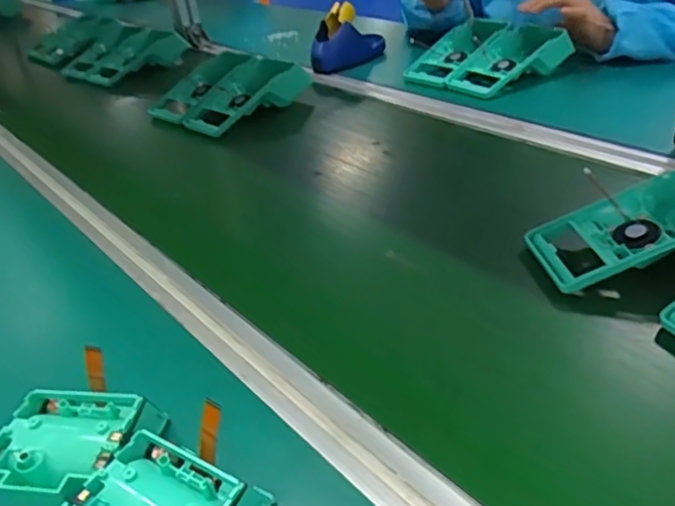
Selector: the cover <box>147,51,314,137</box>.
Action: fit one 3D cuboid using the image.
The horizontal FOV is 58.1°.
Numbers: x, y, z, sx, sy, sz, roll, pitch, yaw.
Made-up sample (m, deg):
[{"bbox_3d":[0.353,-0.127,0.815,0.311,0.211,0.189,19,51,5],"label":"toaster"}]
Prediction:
[{"bbox_3d":[-0.160,-0.235,0.871,0.183,0.065,0.169,23,42,38],"label":"cover"}]

